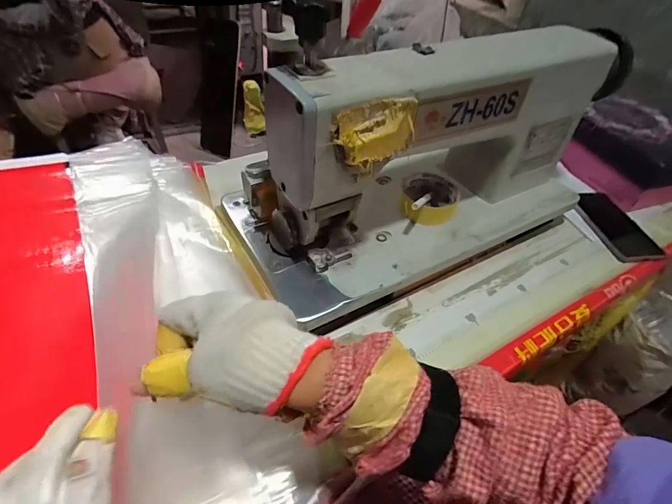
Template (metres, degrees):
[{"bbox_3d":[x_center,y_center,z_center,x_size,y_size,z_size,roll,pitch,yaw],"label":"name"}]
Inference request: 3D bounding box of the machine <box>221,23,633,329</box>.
[{"bbox_3d":[0.122,-0.126,0.482,0.469,0.214,0.196,-19,52,-25],"label":"machine"}]

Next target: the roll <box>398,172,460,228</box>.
[{"bbox_3d":[0.130,-0.076,0.539,0.076,0.034,0.087,12,45,3],"label":"roll"}]

